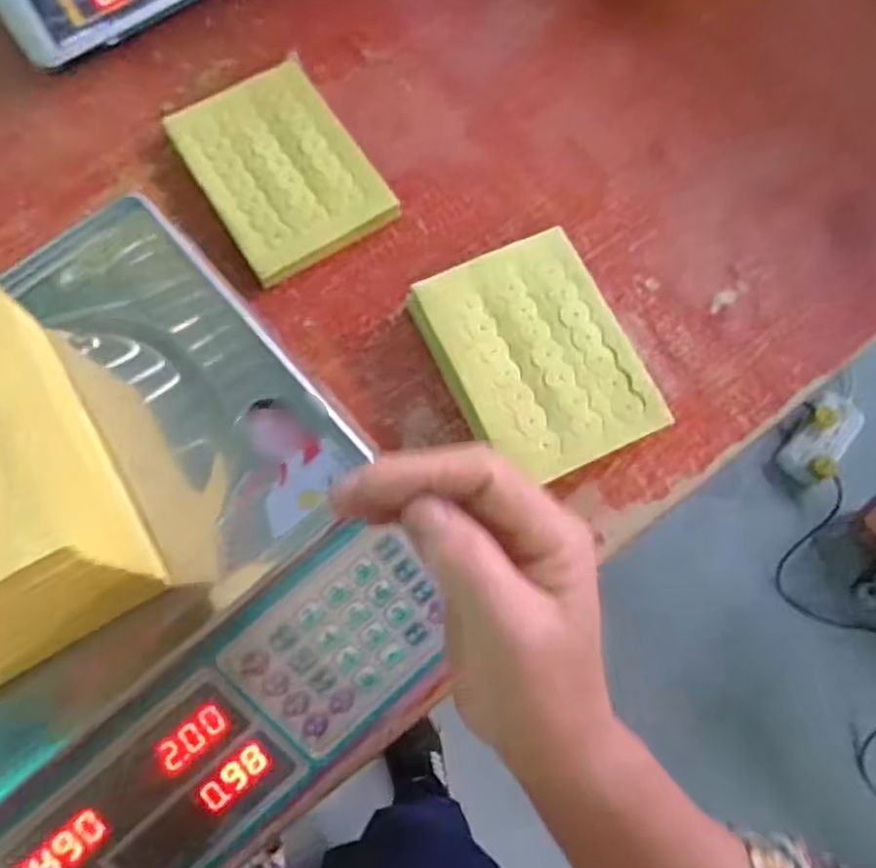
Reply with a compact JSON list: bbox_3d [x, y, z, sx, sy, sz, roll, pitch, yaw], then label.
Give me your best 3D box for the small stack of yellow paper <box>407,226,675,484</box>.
[{"bbox_3d":[0.066,-0.049,0.453,0.125,0.038,0.161,-23,77,-9],"label":"small stack of yellow paper"}]

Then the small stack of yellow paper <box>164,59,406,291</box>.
[{"bbox_3d":[-0.119,-0.201,0.495,0.113,0.020,0.159,-32,78,-11],"label":"small stack of yellow paper"}]

